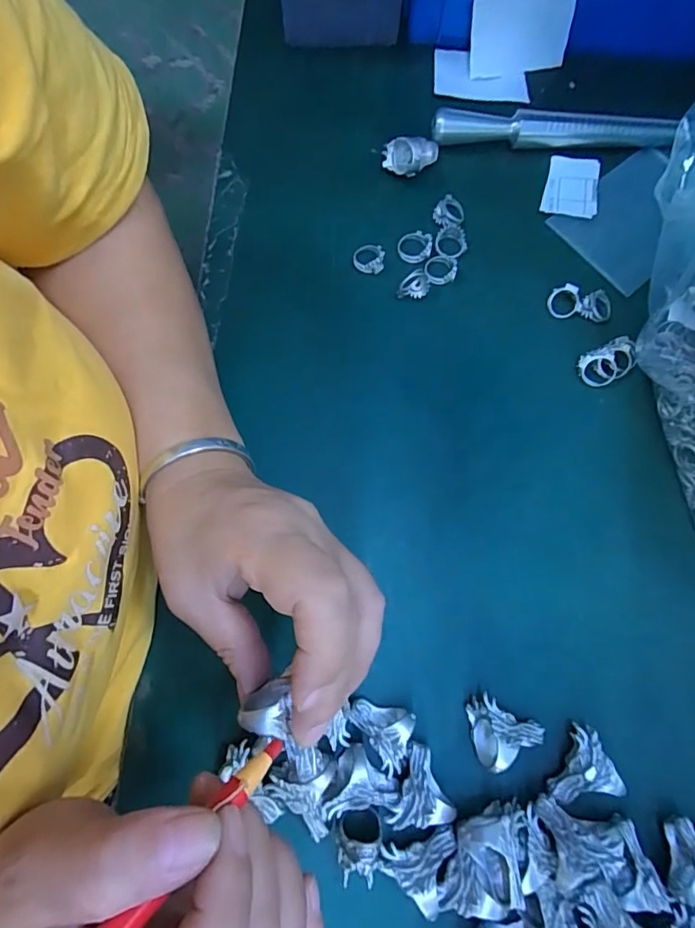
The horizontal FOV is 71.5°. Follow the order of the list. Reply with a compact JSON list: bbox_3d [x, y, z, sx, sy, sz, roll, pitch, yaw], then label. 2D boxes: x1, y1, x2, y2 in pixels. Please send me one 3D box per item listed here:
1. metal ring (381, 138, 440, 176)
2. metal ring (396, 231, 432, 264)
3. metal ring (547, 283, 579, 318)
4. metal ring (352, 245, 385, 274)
[{"bbox_3d":[0.046,-0.216,0.341,0.039,0.022,0.018,-6,77,-3],"label":"metal ring"},{"bbox_3d":[0.047,-0.151,0.337,0.023,0.006,0.023,0,76,-2],"label":"metal ring"},{"bbox_3d":[0.148,-0.110,0.329,0.022,0.006,0.022,-22,97,14],"label":"metal ring"},{"bbox_3d":[0.015,-0.143,0.335,0.021,0.007,0.019,12,76,1],"label":"metal ring"}]

